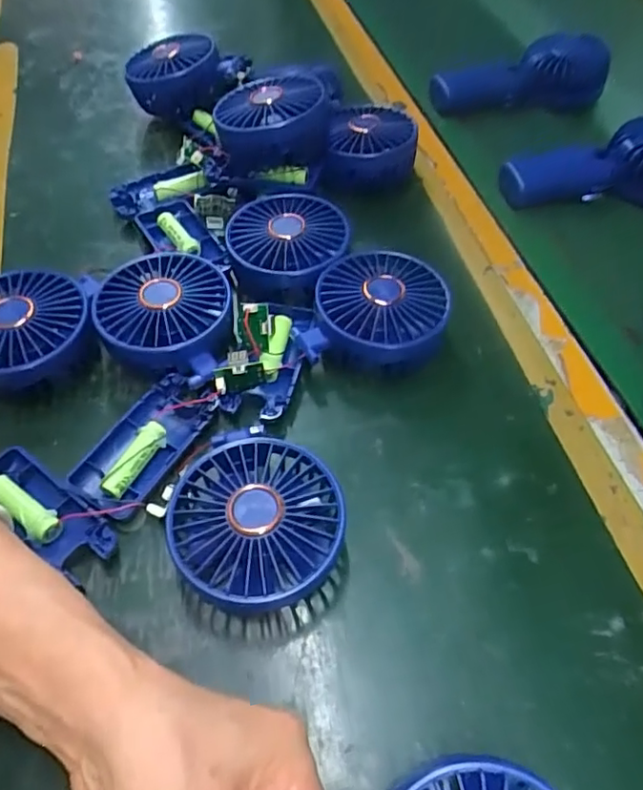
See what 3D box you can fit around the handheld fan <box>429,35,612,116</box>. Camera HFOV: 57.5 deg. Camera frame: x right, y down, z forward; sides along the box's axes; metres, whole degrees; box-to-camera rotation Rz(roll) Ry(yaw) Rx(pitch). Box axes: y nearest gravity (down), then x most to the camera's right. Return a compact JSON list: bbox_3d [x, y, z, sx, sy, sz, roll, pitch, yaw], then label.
[{"bbox_3d":[0.196,-0.304,0.580,0.162,0.061,0.071,-21,56,-15],"label":"handheld fan"}]

